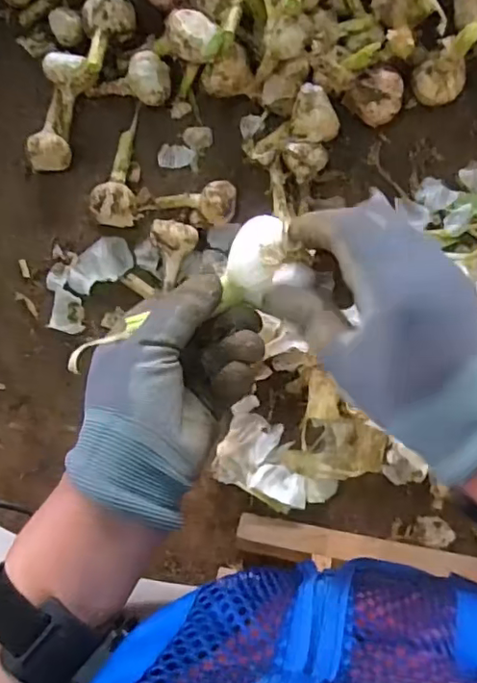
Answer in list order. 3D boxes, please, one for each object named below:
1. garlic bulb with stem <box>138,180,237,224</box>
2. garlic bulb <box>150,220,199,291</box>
[{"bbox_3d":[-0.054,-0.156,0.623,0.101,0.036,0.046,13,89,7],"label":"garlic bulb with stem"},{"bbox_3d":[-0.068,-0.093,0.613,0.045,0.039,0.070,4,88,7],"label":"garlic bulb"}]

